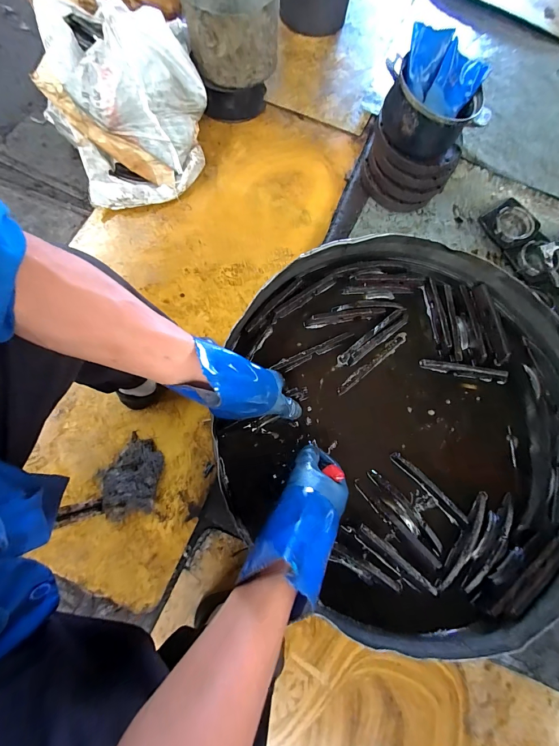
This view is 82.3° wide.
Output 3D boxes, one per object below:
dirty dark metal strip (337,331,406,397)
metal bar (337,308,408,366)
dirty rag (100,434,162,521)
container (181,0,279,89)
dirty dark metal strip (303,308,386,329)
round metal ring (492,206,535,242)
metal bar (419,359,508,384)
[{"bbox_3d":[0.154,-0.016,0.525,0.155,0.004,0.016,-38,78,-11],"label":"dirty dark metal strip"},{"bbox_3d":[0.159,-0.059,0.528,0.146,0.016,0.025,-36,80,-14],"label":"metal bar"},{"bbox_3d":[-0.356,0.241,0.748,0.137,0.065,0.190,7,74,-3],"label":"dirty rag"},{"bbox_3d":[-0.145,-1.052,0.961,0.270,0.182,0.260,0,74,-6],"label":"container"},{"bbox_3d":[0.110,-0.095,0.535,0.136,0.017,0.019,-9,75,-8],"label":"dirty dark metal strip"},{"bbox_3d":[0.742,-0.467,1.009,0.104,0.008,0.117,13,86,19],"label":"round metal ring"},{"bbox_3d":[0.303,-0.005,0.522,0.139,0.025,0.014,12,73,-2],"label":"metal bar"}]

